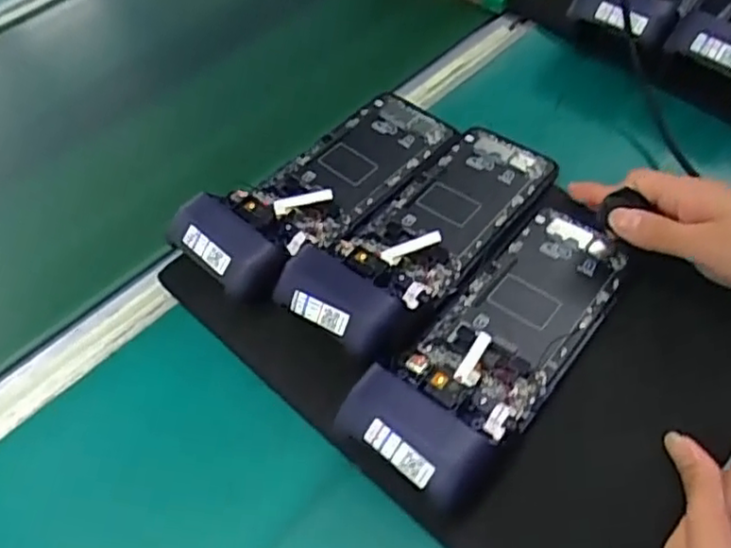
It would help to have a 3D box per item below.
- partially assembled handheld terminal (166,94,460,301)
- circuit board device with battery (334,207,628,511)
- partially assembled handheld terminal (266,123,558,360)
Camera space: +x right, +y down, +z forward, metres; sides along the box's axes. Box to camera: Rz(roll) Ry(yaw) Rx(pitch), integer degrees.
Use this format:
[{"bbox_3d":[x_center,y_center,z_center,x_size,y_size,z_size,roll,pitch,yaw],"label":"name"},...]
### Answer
[{"bbox_3d":[-0.030,-0.070,0.480,0.088,0.038,0.225,31,59,26],"label":"partially assembled handheld terminal"},{"bbox_3d":[0.084,0.030,0.399,0.079,0.035,0.222,31,59,26],"label":"circuit board device with battery"},{"bbox_3d":[0.041,-0.035,0.448,0.082,0.035,0.216,33,60,27],"label":"partially assembled handheld terminal"}]

